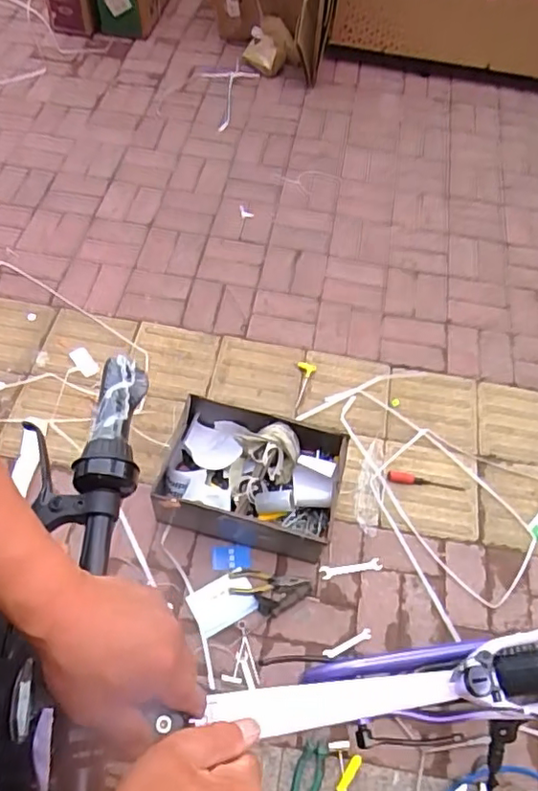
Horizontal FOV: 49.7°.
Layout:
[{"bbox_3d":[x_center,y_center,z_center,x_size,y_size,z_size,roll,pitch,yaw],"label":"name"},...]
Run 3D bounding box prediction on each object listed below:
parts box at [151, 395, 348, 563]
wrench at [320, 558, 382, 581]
[{"bbox_3d":[-0.043,0.191,1.378,0.408,0.167,0.278,11,57,3],"label":"parts box"},{"bbox_3d":[0.193,0.408,1.368,0.151,0.006,0.030,-6,66,-14],"label":"wrench"}]

